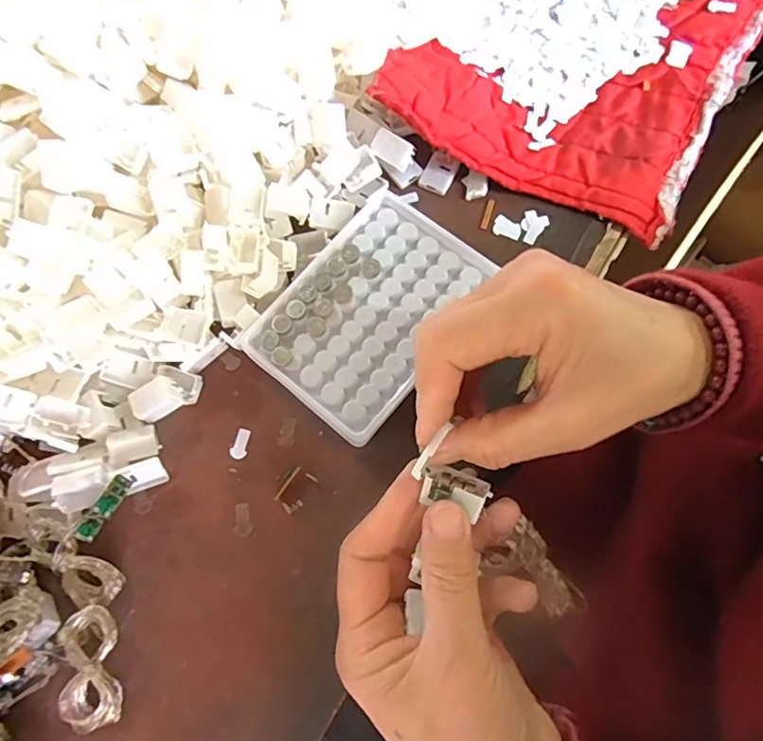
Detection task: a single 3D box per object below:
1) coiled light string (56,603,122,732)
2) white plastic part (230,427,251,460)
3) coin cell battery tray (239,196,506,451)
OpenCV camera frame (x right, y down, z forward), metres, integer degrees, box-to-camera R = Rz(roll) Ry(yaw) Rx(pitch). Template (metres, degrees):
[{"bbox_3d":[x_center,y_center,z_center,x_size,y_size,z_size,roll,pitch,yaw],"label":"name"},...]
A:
[{"bbox_3d":[-0.148,0.151,0.275,0.025,0.016,0.058,-8,73,1],"label":"coiled light string"},{"bbox_3d":[-0.082,0.043,0.315,0.010,0.004,0.018,20,76,9],"label":"white plastic part"},{"bbox_3d":[-0.007,-0.035,0.319,0.095,0.019,0.130,38,79,13],"label":"coin cell battery tray"}]

